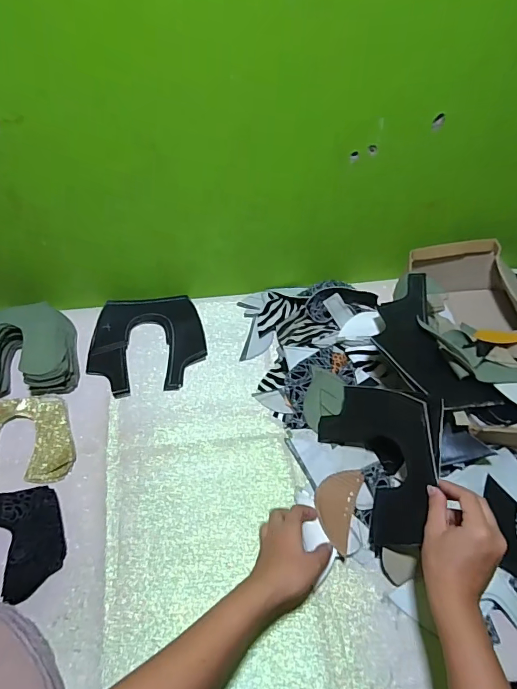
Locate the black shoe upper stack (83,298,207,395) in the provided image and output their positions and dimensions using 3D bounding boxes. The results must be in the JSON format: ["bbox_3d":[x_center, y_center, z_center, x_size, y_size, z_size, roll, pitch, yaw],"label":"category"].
[{"bbox_3d":[-0.185,-0.003,0.717,0.183,0.012,0.179,-7,57,-6],"label":"black shoe upper stack"}]

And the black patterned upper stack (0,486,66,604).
[{"bbox_3d":[-0.327,0.248,0.529,0.157,0.039,0.128,-6,57,-6],"label":"black patterned upper stack"}]

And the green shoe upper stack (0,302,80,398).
[{"bbox_3d":[-0.379,0.005,0.668,0.181,0.063,0.158,-8,57,-7],"label":"green shoe upper stack"}]

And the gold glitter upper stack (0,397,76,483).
[{"bbox_3d":[-0.347,0.137,0.614,0.162,0.018,0.132,-7,57,-6],"label":"gold glitter upper stack"}]

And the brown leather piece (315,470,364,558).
[{"bbox_3d":[0.101,0.209,0.562,0.055,0.007,0.102,22,60,-4],"label":"brown leather piece"}]

